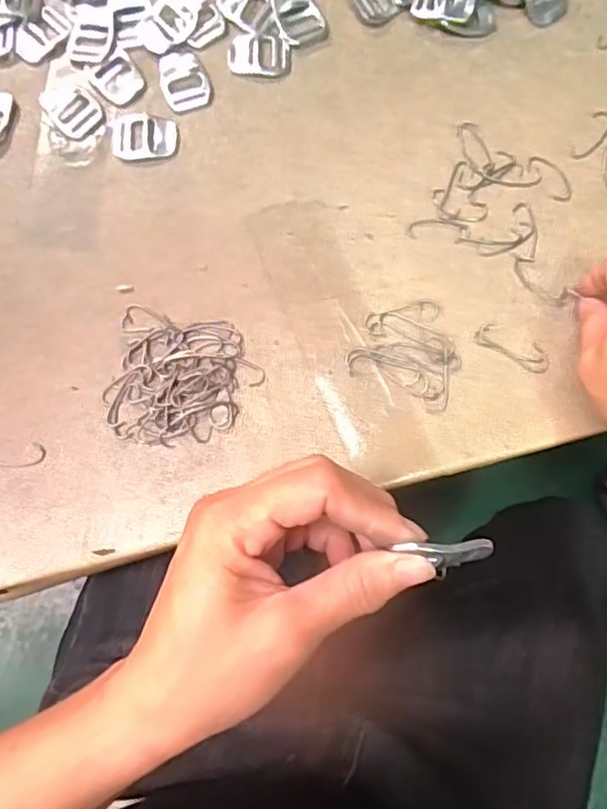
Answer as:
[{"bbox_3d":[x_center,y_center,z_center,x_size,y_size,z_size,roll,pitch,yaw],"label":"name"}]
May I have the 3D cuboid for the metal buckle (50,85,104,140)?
[{"bbox_3d":[-0.139,-0.179,0.382,0.027,0.004,0.028,-42,81,-7],"label":"metal buckle"}]

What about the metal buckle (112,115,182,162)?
[{"bbox_3d":[-0.097,-0.163,0.380,0.040,0.004,0.029,2,79,1],"label":"metal buckle"}]

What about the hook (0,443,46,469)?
[{"bbox_3d":[-0.164,0.029,0.351,0.037,0.004,0.015,0,79,1],"label":"hook"}]

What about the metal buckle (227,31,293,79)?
[{"bbox_3d":[-0.027,-0.220,0.391,0.039,0.004,0.029,7,79,2],"label":"metal buckle"}]

